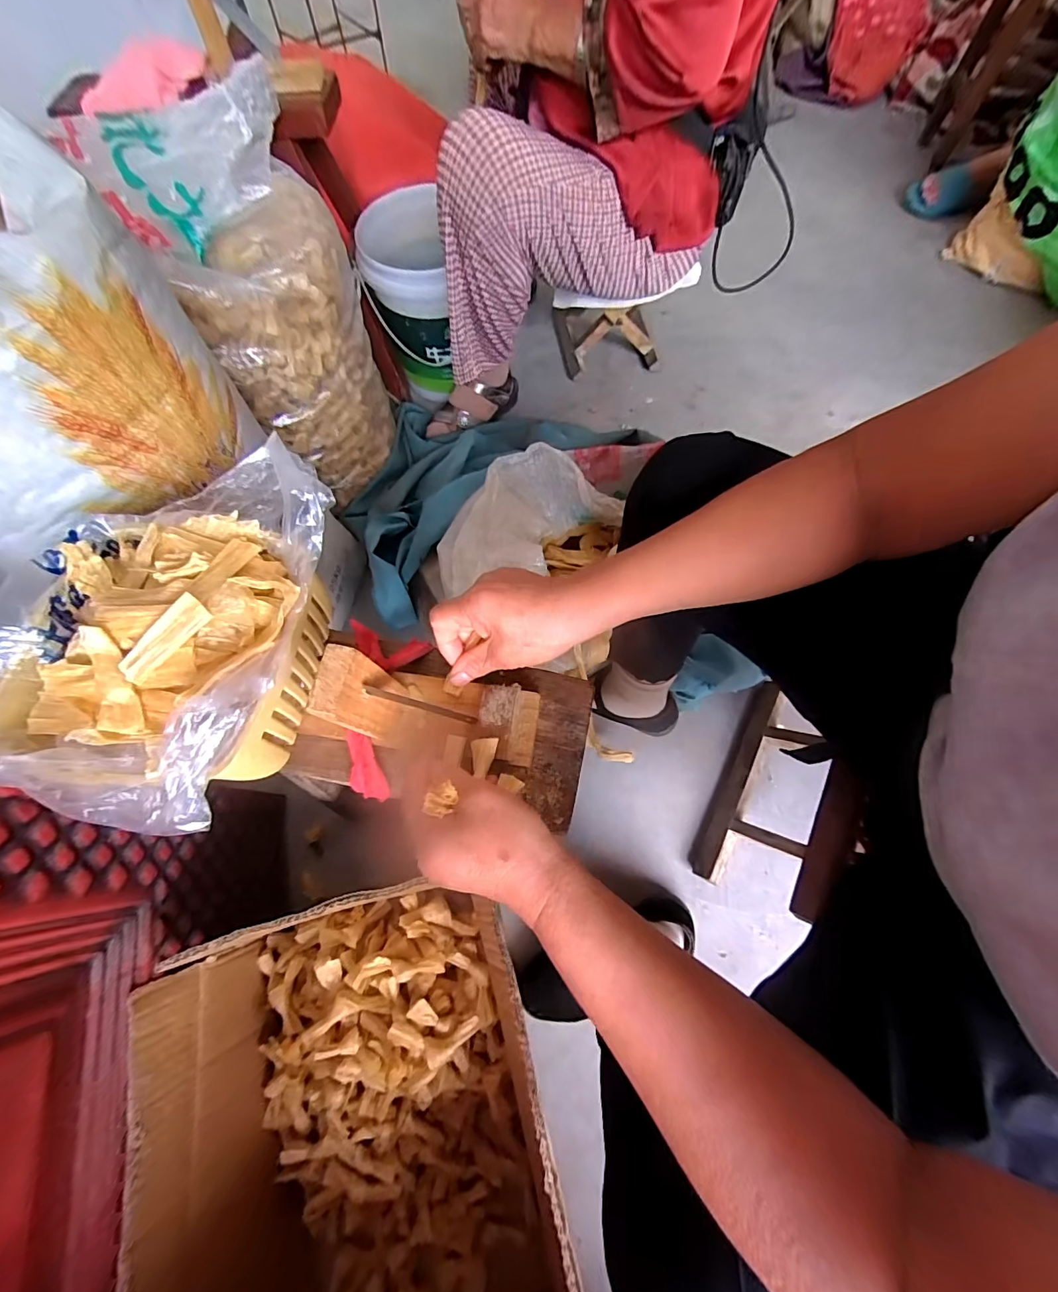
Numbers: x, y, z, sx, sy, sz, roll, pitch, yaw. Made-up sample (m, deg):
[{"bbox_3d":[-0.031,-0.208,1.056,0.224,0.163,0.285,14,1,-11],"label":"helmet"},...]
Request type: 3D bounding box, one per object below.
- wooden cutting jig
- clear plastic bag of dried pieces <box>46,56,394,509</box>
[{"bbox_3d":[-0.059,0.037,0.315,0.126,0.111,0.062,8,68,5],"label":"wooden cutting jig"},{"bbox_3d":[-0.363,-0.484,0.687,0.250,0.400,0.266,-36,71,-12],"label":"clear plastic bag of dried pieces"}]

